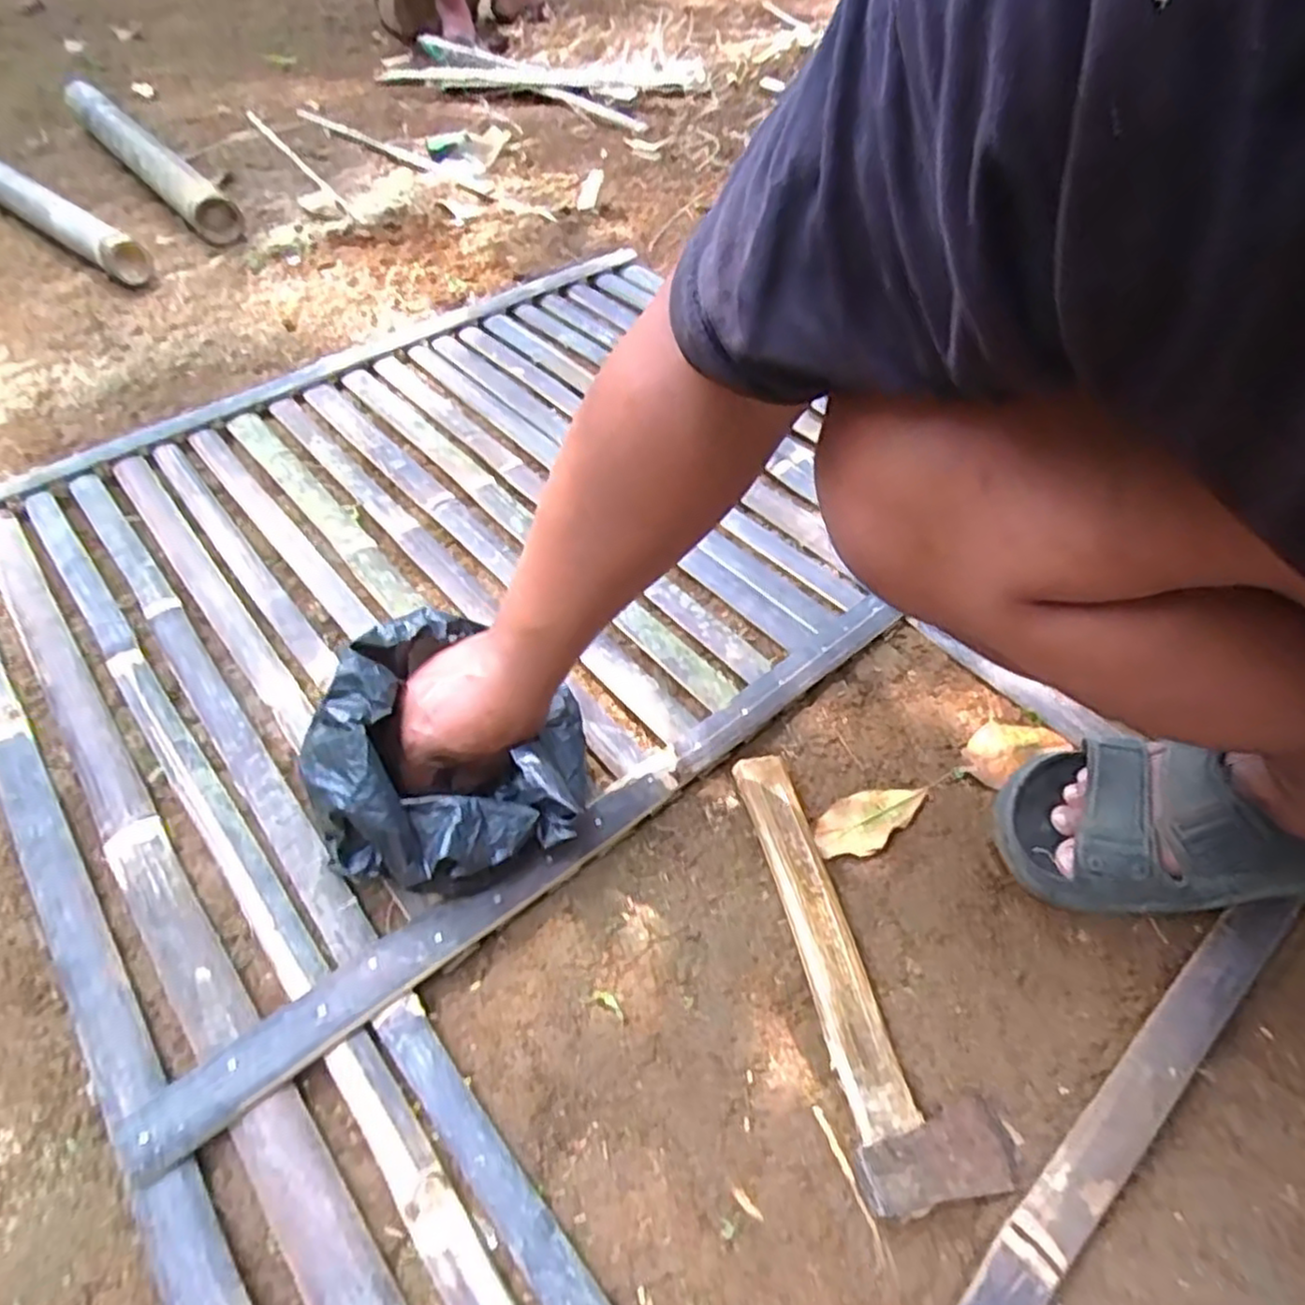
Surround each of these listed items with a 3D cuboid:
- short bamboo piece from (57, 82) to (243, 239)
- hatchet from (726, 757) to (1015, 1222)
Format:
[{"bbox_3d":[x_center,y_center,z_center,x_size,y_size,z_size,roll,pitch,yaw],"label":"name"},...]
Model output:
[{"bbox_3d":[-0.892,-0.884,1.297,0.077,0.087,0.767,-33,58,-24],"label":"short bamboo piece"},{"bbox_3d":[0.128,0.183,0.469,0.084,0.027,0.264,-9,51,-7],"label":"hatchet"}]

